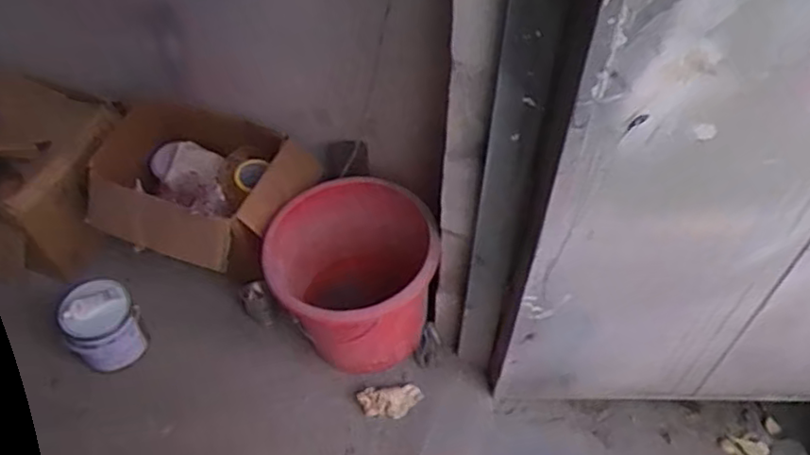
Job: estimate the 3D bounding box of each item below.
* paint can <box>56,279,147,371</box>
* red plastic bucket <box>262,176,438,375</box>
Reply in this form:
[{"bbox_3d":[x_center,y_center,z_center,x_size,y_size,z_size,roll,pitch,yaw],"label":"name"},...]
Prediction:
[{"bbox_3d":[-0.680,0.219,1.534,0.157,0.151,0.141,-25,54,-22],"label":"paint can"},{"bbox_3d":[-0.123,0.114,1.488,0.348,0.318,0.348,1,48,-1],"label":"red plastic bucket"}]

